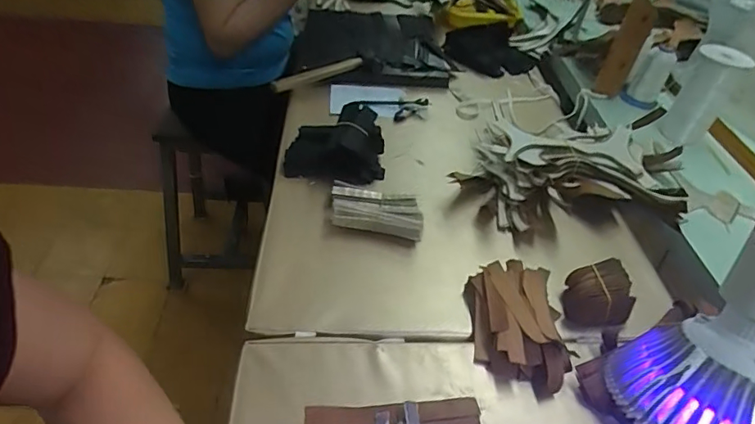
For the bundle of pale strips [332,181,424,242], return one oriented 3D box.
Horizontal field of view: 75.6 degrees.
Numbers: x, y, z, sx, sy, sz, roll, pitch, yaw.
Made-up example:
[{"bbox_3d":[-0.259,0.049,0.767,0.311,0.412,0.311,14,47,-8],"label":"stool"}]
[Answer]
[{"bbox_3d":[-0.001,0.000,0.655,0.124,0.035,0.059,9,42,3],"label":"bundle of pale strips"}]

